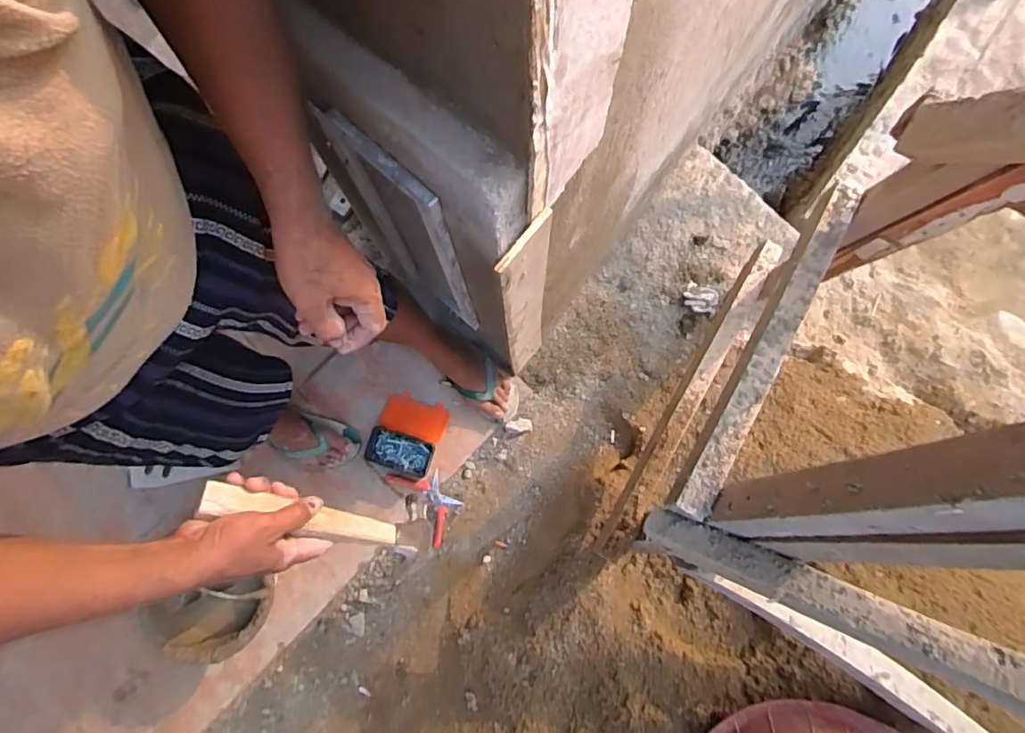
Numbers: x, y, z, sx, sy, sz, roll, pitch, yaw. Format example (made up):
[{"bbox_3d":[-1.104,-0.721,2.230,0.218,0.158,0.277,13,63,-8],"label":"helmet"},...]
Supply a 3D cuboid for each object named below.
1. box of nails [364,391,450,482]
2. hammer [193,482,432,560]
[{"bbox_3d":[-0.239,0.157,1.264,0.150,0.041,0.179,17,80,5],"label":"box of nails"},{"bbox_3d":[-0.208,0.164,0.614,0.245,0.035,0.079,19,36,-28],"label":"hammer"}]

